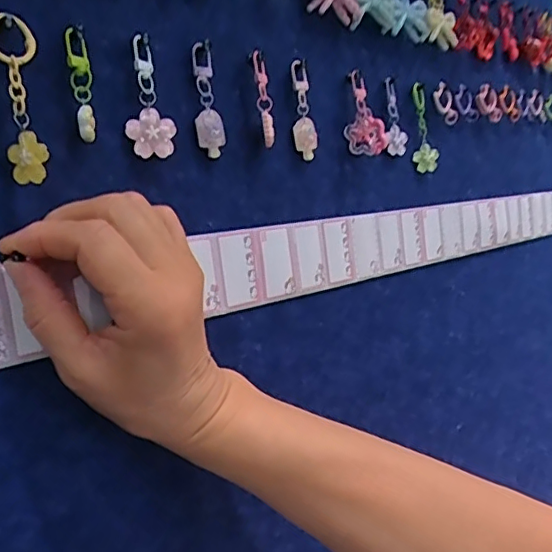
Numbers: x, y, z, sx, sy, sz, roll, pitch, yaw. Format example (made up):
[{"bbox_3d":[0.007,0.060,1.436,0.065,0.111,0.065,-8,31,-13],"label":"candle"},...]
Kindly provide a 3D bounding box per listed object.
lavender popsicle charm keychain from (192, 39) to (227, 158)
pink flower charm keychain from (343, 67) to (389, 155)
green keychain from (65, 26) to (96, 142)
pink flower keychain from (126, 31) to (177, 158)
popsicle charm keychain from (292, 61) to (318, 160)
[{"bbox_3d":[-0.043,-0.109,0.351,0.016,0.066,0.010,-7,3,3],"label":"lavender popsicle charm keychain"},{"bbox_3d":[0.069,-0.128,0.443,0.030,0.062,0.017,-6,3,23],"label":"pink flower charm keychain"},{"bbox_3d":[-0.101,-0.099,0.295,0.010,0.055,0.011,-8,3,-20],"label":"green keychain"},{"bbox_3d":[-0.073,-0.101,0.323,0.014,0.065,0.024,-5,4,40],"label":"pink flower keychain"},{"bbox_3d":[0.019,-0.119,0.407,0.015,0.066,0.008,-6,3,21],"label":"popsicle charm keychain"}]

